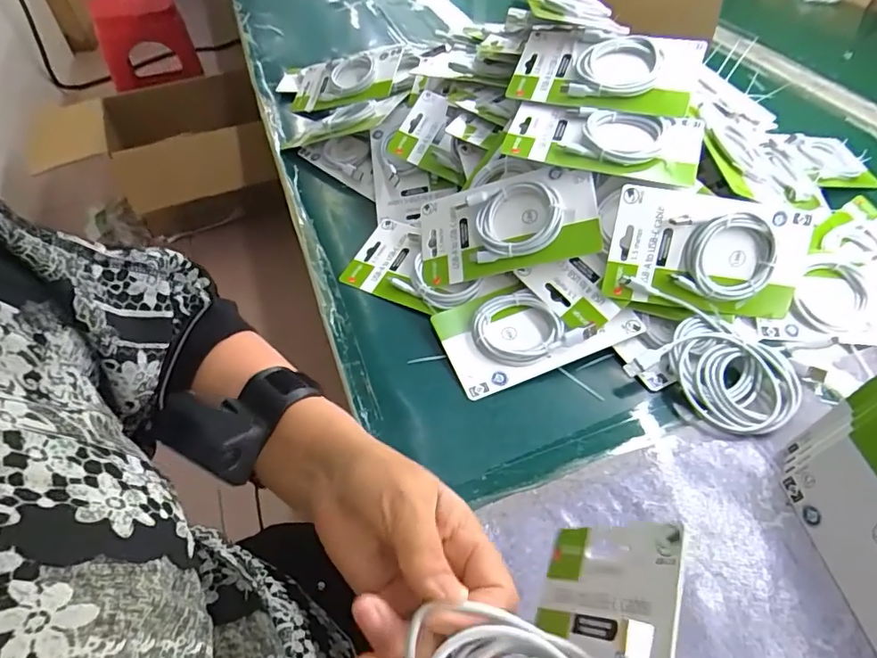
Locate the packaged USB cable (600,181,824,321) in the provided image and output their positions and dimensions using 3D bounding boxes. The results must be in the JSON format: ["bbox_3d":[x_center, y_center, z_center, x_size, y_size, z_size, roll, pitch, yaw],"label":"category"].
[{"bbox_3d":[0.251,-0.067,0.469,0.191,0.101,0.029,8,14,-2],"label":"packaged USB cable"}]

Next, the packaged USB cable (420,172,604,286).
[{"bbox_3d":[0.062,-0.101,0.505,0.180,0.018,0.092,-11,73,23],"label":"packaged USB cable"}]

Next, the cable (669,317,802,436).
[{"bbox_3d":[0.252,0.041,0.443,0.104,0.030,0.088,23,52,20],"label":"cable"}]

